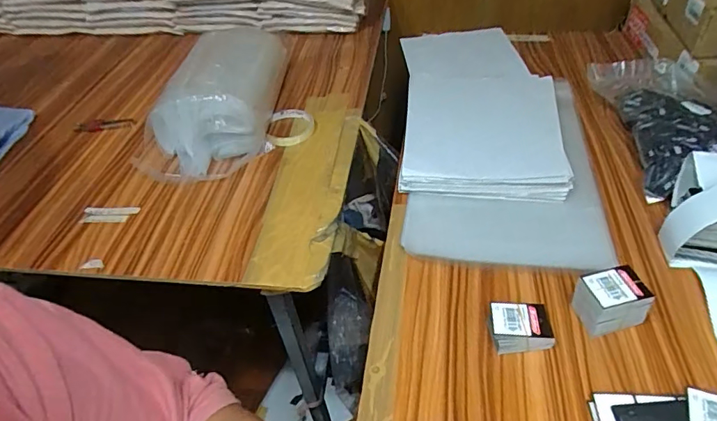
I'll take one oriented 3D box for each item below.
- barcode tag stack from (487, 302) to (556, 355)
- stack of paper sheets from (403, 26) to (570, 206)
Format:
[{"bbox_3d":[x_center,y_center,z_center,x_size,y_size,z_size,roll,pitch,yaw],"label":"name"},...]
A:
[{"bbox_3d":[0.152,0.112,0.448,0.054,0.027,0.041,0,43,6],"label":"barcode tag stack"},{"bbox_3d":[0.181,-0.188,0.758,0.216,0.028,0.486,-1,43,6],"label":"stack of paper sheets"}]

